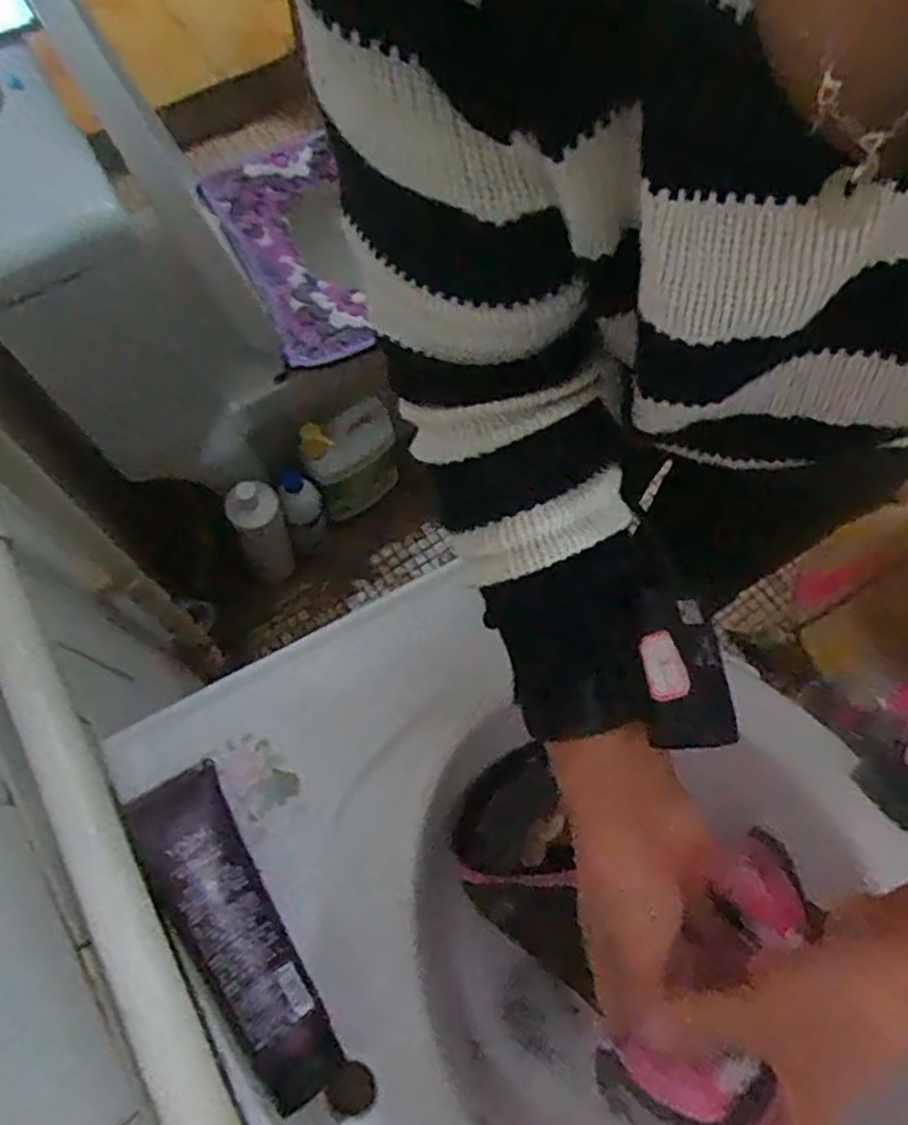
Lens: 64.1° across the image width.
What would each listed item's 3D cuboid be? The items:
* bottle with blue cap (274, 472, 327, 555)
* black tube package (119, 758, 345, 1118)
[{"bbox_3d":[-0.232,-0.097,1.091,0.056,0.105,0.050,-14,70,-8],"label":"bottle with blue cap"},{"bbox_3d":[-0.126,0.209,0.414,0.057,0.039,0.187,-24,62,-37],"label":"black tube package"}]

